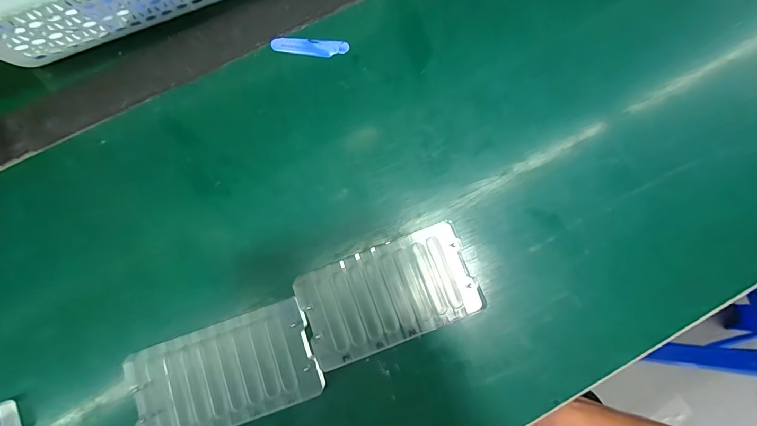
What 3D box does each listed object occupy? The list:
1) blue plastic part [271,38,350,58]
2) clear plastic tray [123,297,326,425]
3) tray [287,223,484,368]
[{"bbox_3d":[-0.056,-0.135,0.294,0.061,0.004,0.014,3,80,1],"label":"blue plastic part"},{"bbox_3d":[-0.104,0.110,0.248,0.121,0.014,0.066,-19,80,-3],"label":"clear plastic tray"},{"bbox_3d":[0.007,0.057,0.257,0.118,0.012,0.067,-21,80,-3],"label":"tray"}]

